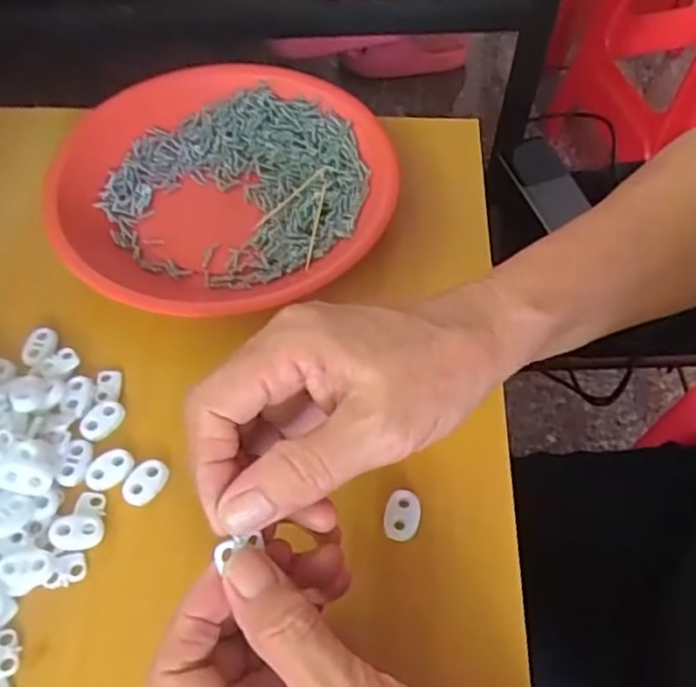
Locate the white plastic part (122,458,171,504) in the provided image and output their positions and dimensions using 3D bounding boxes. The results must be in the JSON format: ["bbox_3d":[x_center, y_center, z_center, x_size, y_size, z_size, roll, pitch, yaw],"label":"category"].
[{"bbox_3d":[-0.093,0.063,0.317,0.016,0.004,0.022,29,61,18],"label":"white plastic part"}]

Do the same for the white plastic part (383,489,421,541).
[{"bbox_3d":[0.024,0.077,0.310,0.015,0.005,0.022,8,57,5],"label":"white plastic part"}]

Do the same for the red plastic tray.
[{"bbox_3d":[-0.072,-0.095,0.408,0.192,0.027,0.187,-15,58,-10],"label":"red plastic tray"}]

